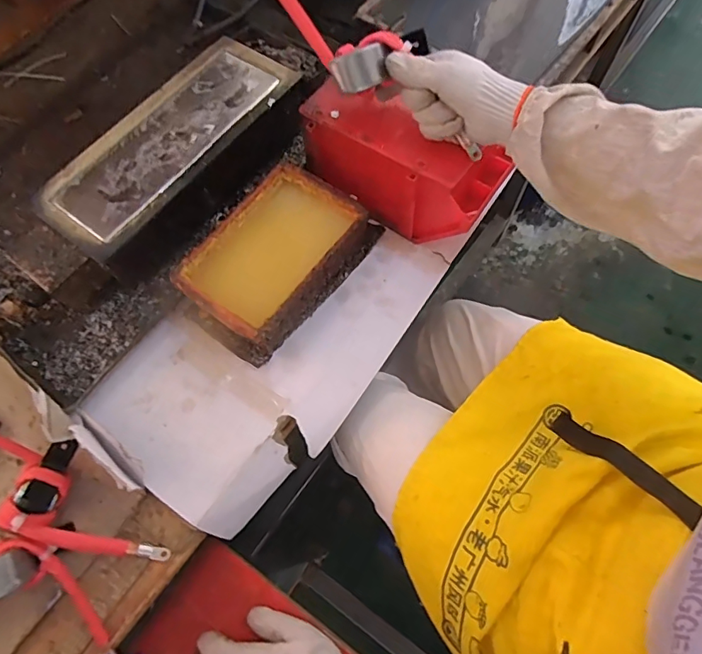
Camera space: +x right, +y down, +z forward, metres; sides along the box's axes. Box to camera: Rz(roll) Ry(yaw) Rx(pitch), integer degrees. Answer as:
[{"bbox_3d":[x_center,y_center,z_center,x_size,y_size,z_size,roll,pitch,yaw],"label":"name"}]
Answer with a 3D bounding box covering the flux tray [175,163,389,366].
[{"bbox_3d":[-0.085,-0.080,0.544,0.137,0.062,0.226,34,73,16],"label":"flux tray"}]

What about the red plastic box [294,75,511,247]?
[{"bbox_3d":[0.057,-0.192,0.551,0.233,0.105,0.093,33,73,16],"label":"red plastic box"}]

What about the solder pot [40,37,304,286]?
[{"bbox_3d":[-0.208,-0.211,0.598,0.165,0.086,0.338,35,73,16],"label":"solder pot"}]

